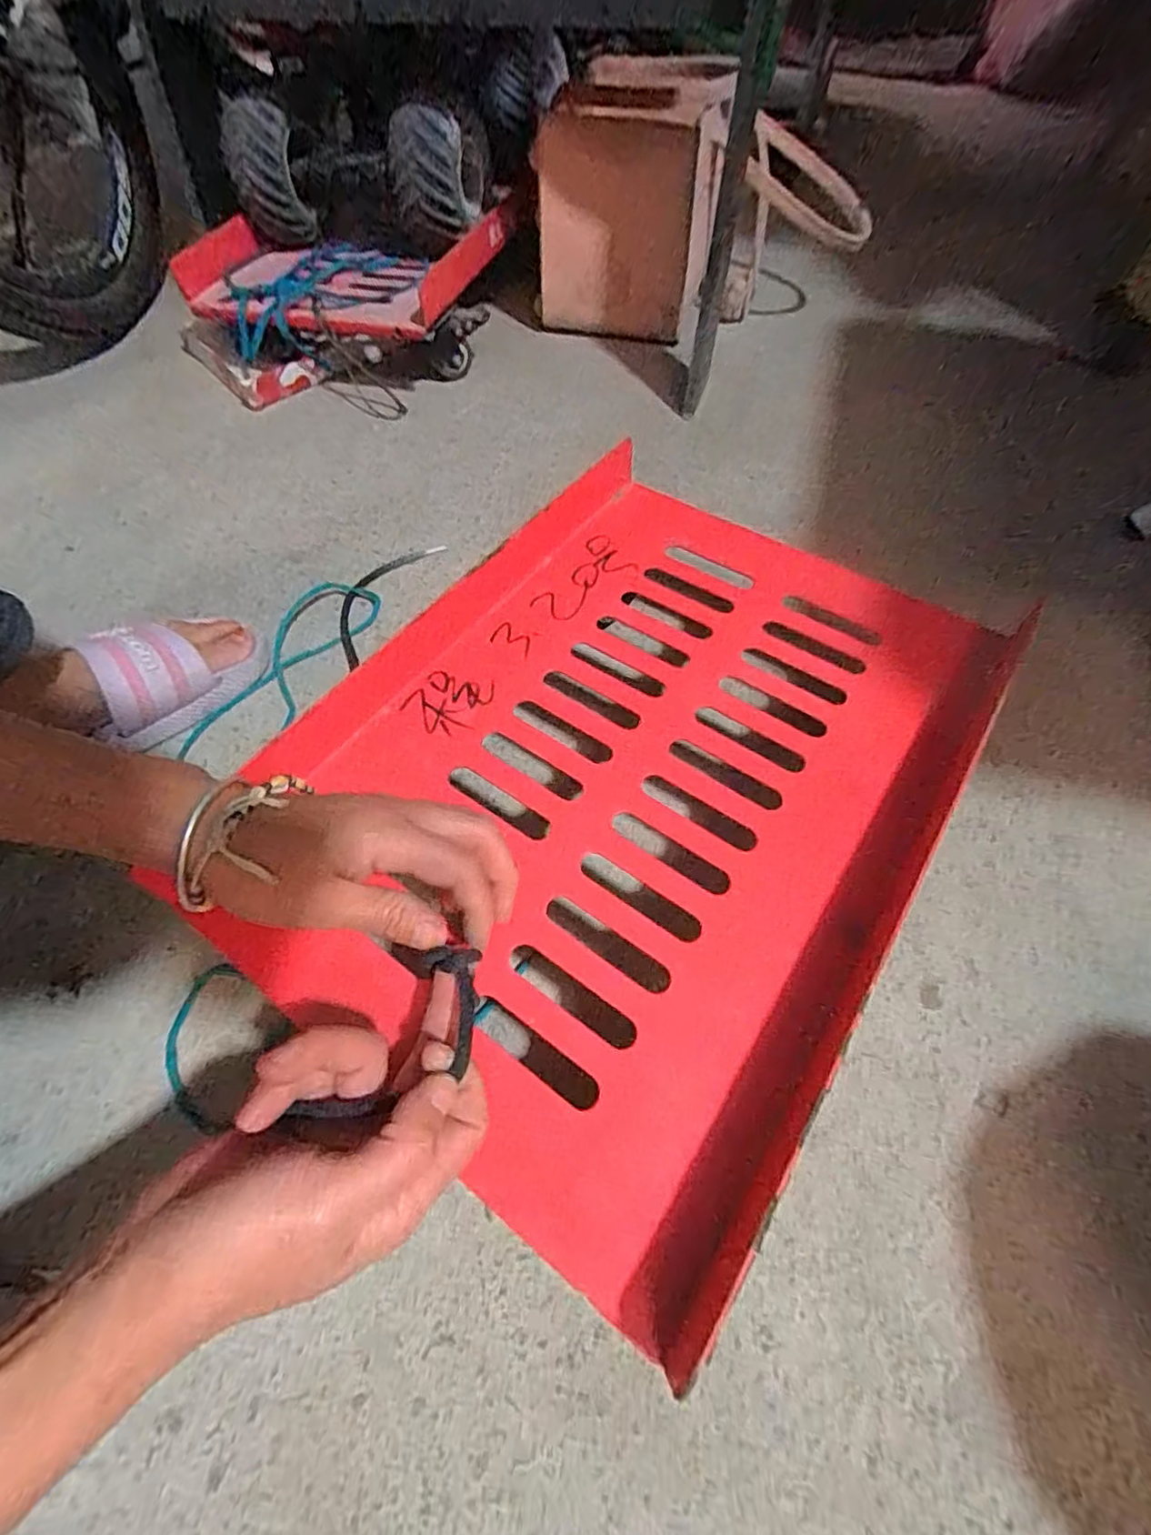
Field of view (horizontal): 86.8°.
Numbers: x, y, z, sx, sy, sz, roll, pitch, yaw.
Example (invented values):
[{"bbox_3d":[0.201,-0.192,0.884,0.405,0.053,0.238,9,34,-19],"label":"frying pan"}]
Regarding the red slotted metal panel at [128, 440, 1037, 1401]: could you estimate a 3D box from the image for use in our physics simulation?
[{"bbox_3d":[0.025,-0.017,0.347,0.328,0.046,0.425,31,65,19],"label":"red slotted metal panel"}]

